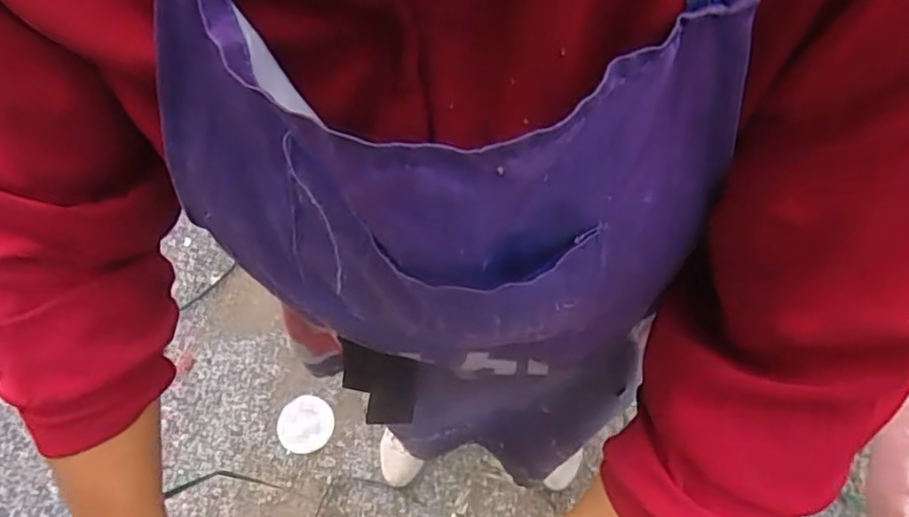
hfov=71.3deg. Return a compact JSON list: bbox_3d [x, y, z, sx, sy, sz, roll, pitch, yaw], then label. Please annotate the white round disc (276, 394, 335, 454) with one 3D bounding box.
[{"bbox_3d":[-0.318,0.351,1.349,0.118,0.012,0.115,0,71,1],"label":"white round disc"}]

